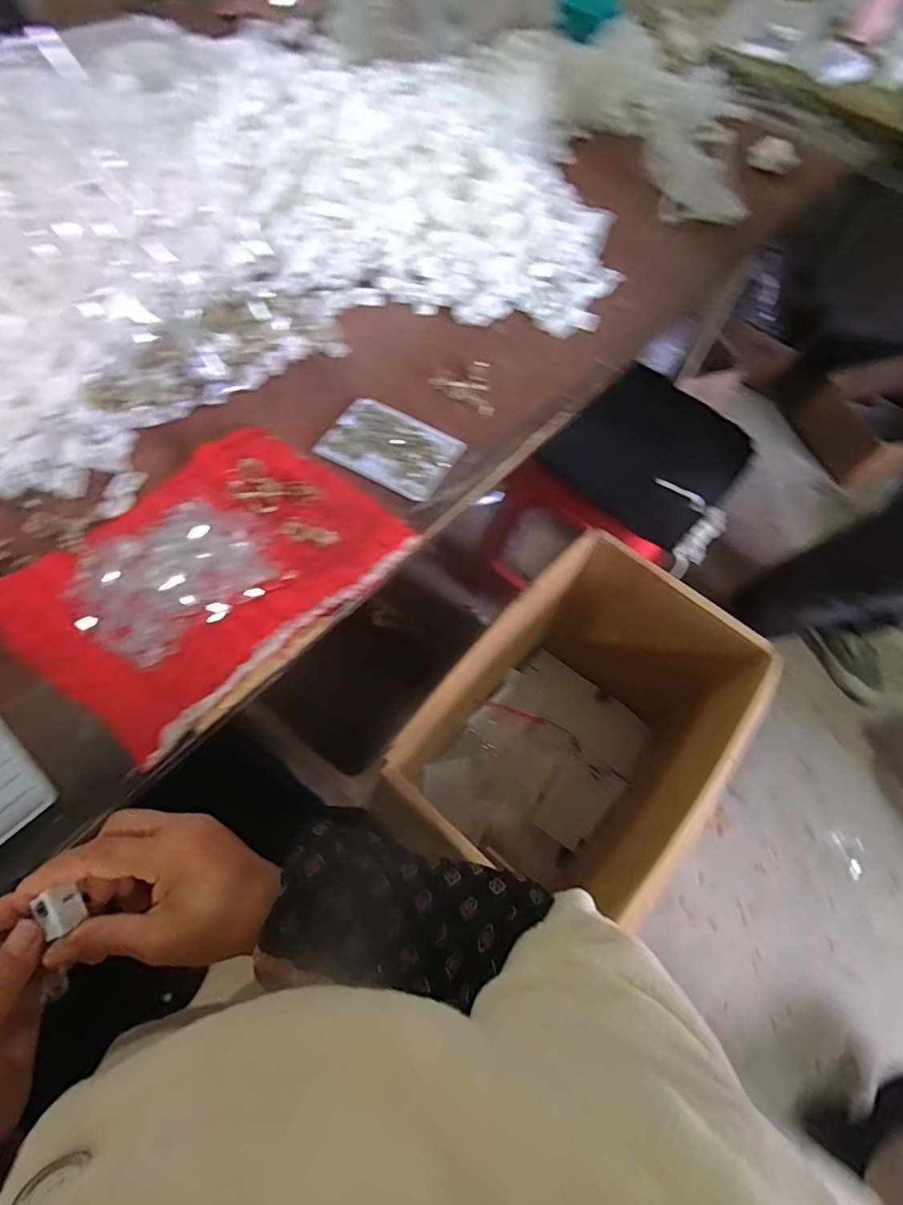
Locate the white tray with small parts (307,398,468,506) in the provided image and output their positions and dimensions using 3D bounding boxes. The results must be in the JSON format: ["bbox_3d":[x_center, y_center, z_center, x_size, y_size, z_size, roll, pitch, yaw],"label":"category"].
[{"bbox_3d":[-0.065,-0.169,0.587,0.137,0.007,0.100,28,64,9],"label":"white tray with small parts"}]

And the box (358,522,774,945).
[{"bbox_3d":[0.196,0.209,0.911,0.320,0.455,0.451,41,67,15],"label":"box"}]

